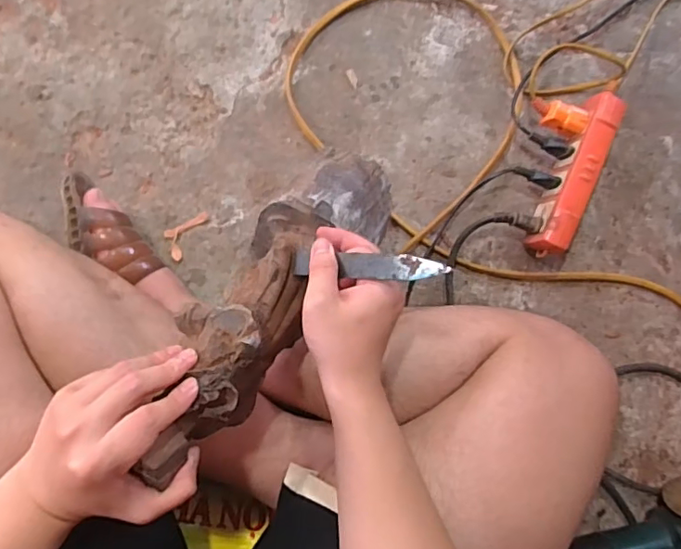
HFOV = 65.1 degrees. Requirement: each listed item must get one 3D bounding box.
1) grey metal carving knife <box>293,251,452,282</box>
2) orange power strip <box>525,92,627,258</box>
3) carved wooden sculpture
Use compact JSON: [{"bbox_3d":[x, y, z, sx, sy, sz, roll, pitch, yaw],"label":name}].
[{"bbox_3d":[0.018,-0.007,0.408,0.007,0.150,0.019,8,86,-49],"label":"grey metal carving knife"},{"bbox_3d":[0.278,-0.119,0.640,0.041,0.059,0.200,22,84,-4],"label":"orange power strip"},{"bbox_3d":[-0.080,0.046,0.433,0.078,0.089,0.243,25,53,-5],"label":"carved wooden sculpture"}]

